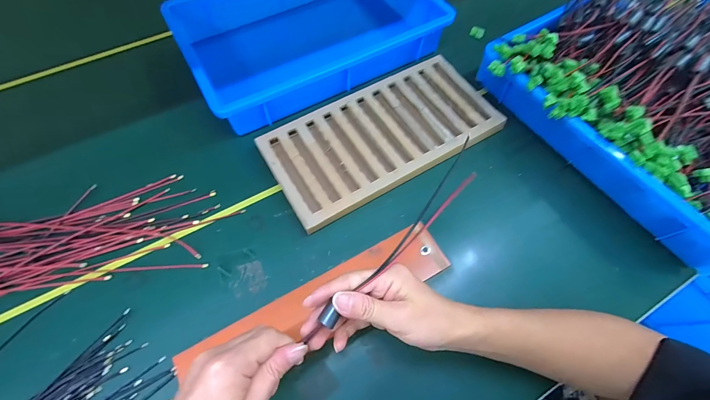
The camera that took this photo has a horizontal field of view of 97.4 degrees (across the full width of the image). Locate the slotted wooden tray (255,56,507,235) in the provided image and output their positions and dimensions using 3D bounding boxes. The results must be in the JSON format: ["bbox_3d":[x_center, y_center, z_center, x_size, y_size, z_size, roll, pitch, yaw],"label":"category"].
[{"bbox_3d":[0.045,-0.103,0.496,0.355,0.025,0.179,-27,68,-13],"label":"slotted wooden tray"}]

